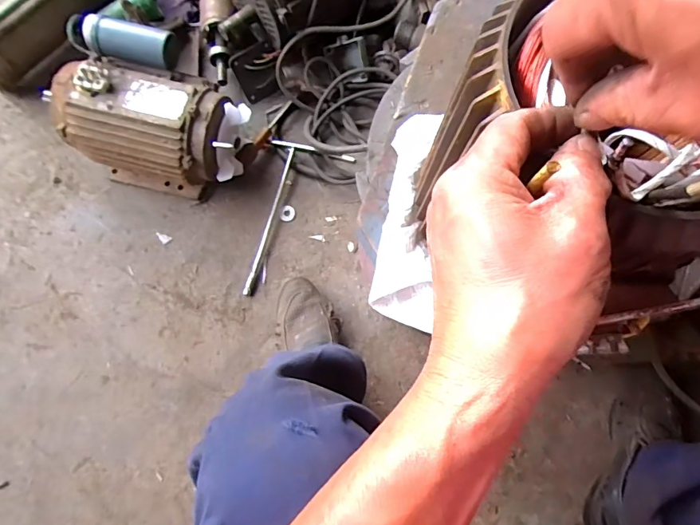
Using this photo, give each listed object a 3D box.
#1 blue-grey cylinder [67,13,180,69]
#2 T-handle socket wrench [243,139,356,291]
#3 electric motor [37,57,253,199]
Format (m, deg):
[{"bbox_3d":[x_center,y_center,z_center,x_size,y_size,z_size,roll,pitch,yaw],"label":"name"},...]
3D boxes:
[{"bbox_3d":[-0.326,-0.324,0.646,0.147,0.044,0.056,10,74,1],"label":"blue-grey cylinder"},{"bbox_3d":[-0.085,-0.076,0.775,0.148,0.026,0.280,7,74,1],"label":"T-handle socket wrench"},{"bbox_3d":[-0.310,-0.213,0.706,0.257,0.173,0.142,11,74,2],"label":"electric motor"}]

